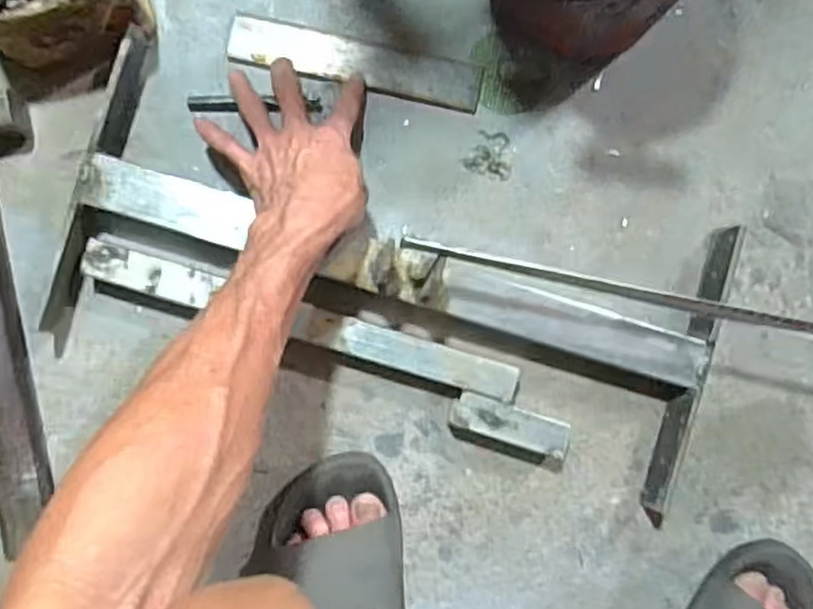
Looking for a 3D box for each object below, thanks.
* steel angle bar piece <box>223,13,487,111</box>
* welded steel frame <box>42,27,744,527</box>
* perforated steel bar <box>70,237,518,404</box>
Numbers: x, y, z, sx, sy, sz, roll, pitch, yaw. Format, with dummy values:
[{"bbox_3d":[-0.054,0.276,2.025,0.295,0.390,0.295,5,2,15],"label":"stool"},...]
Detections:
[{"bbox_3d":[-0.040,-0.201,0.589,0.207,0.009,0.041,11,80,-6],"label":"steel angle bar piece"},{"bbox_3d":[-0.004,-0.018,0.566,0.514,0.047,0.233,17,89,-5],"label":"welded steel frame"},{"bbox_3d":[-0.080,0.016,0.566,0.344,0.042,0.039,17,89,-5],"label":"perforated steel bar"}]

